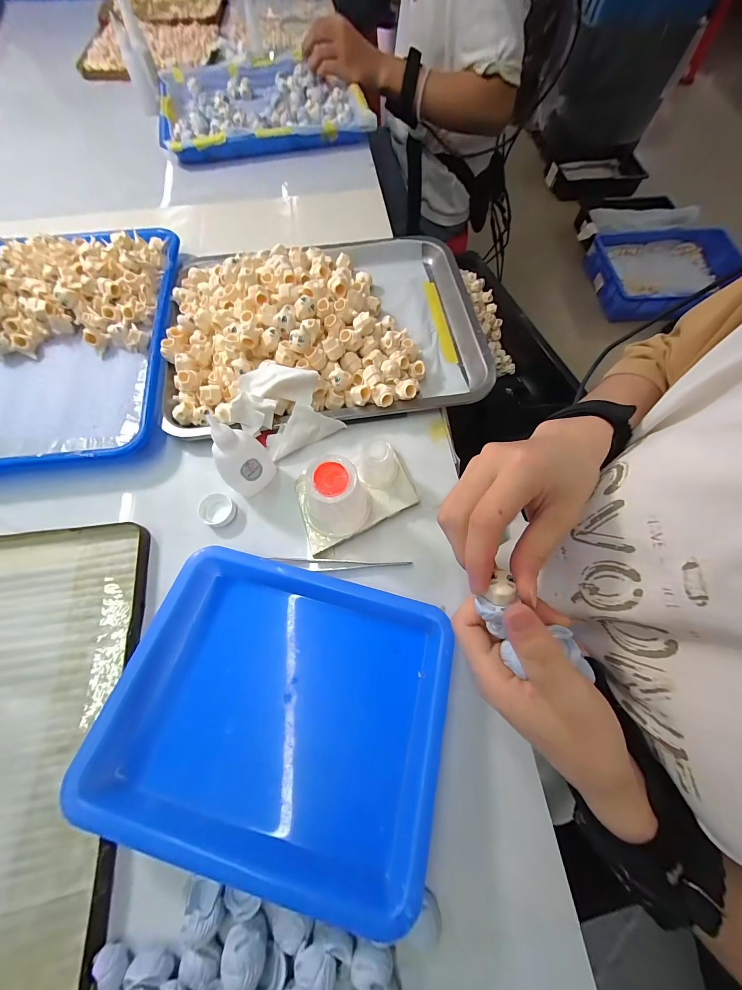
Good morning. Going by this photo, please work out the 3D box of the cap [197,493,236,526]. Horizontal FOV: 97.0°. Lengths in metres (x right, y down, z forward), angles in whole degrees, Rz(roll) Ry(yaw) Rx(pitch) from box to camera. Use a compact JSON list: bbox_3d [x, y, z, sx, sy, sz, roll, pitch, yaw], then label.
[{"bbox_3d":[-0.141,0.014,0.302,0.029,0.011,0.029,0,69,-1],"label":"cap"}]

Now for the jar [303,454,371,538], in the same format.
[{"bbox_3d":[-0.029,0.004,0.271,0.054,0.065,0.047,-2,69,-2],"label":"jar"}]

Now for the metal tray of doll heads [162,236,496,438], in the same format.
[{"bbox_3d":[-0.051,-0.201,0.360,0.348,0.060,0.261,-8,70,-4],"label":"metal tray of doll heads"}]

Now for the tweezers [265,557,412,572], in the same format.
[{"bbox_3d":[-0.028,0.061,0.284,0.124,0.006,0.011,2,69,0],"label":"tweezers"}]

